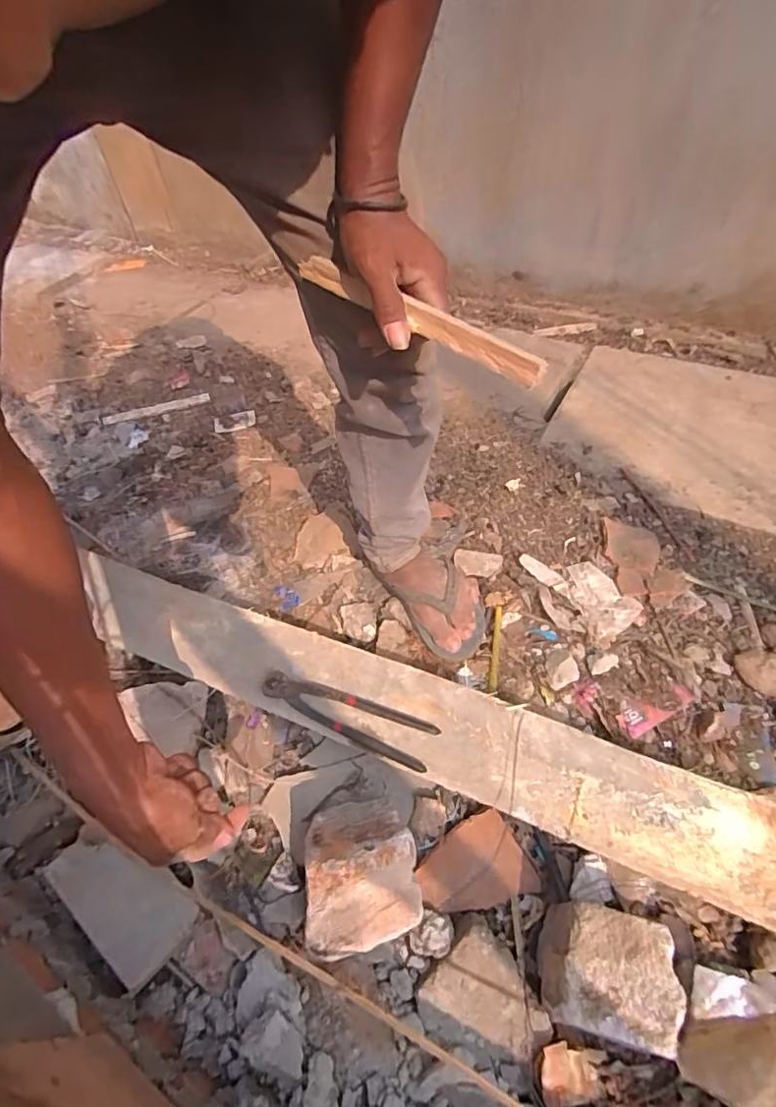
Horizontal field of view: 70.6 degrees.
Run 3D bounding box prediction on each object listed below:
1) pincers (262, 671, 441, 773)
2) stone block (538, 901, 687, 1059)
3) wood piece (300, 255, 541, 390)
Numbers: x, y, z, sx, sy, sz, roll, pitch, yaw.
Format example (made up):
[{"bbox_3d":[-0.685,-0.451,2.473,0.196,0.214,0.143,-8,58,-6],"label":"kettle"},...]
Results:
[{"bbox_3d":[-0.054,0.204,0.680,0.226,0.022,0.054,14,74,16],"label":"pincers"},{"bbox_3d":[0.207,0.408,0.529,0.120,0.080,0.098,10,49,14],"label":"stone block"},{"bbox_3d":[0.018,-0.183,0.420,0.225,0.020,0.014,33,58,19],"label":"wood piece"}]

